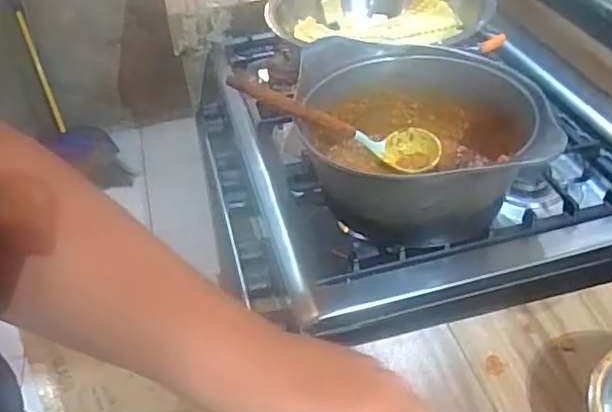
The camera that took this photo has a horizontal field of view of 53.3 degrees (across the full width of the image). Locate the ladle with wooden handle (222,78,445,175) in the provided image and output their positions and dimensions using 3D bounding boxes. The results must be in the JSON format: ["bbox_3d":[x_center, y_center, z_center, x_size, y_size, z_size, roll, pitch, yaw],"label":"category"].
[{"bbox_3d":[0.044,-0.112,0.782,0.313,0.062,0.053,18,28,-34],"label":"ladle with wooden handle"}]

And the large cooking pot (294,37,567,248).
[{"bbox_3d":[0.141,-0.083,0.787,0.293,0.157,0.305,0,41,6],"label":"large cooking pot"}]

